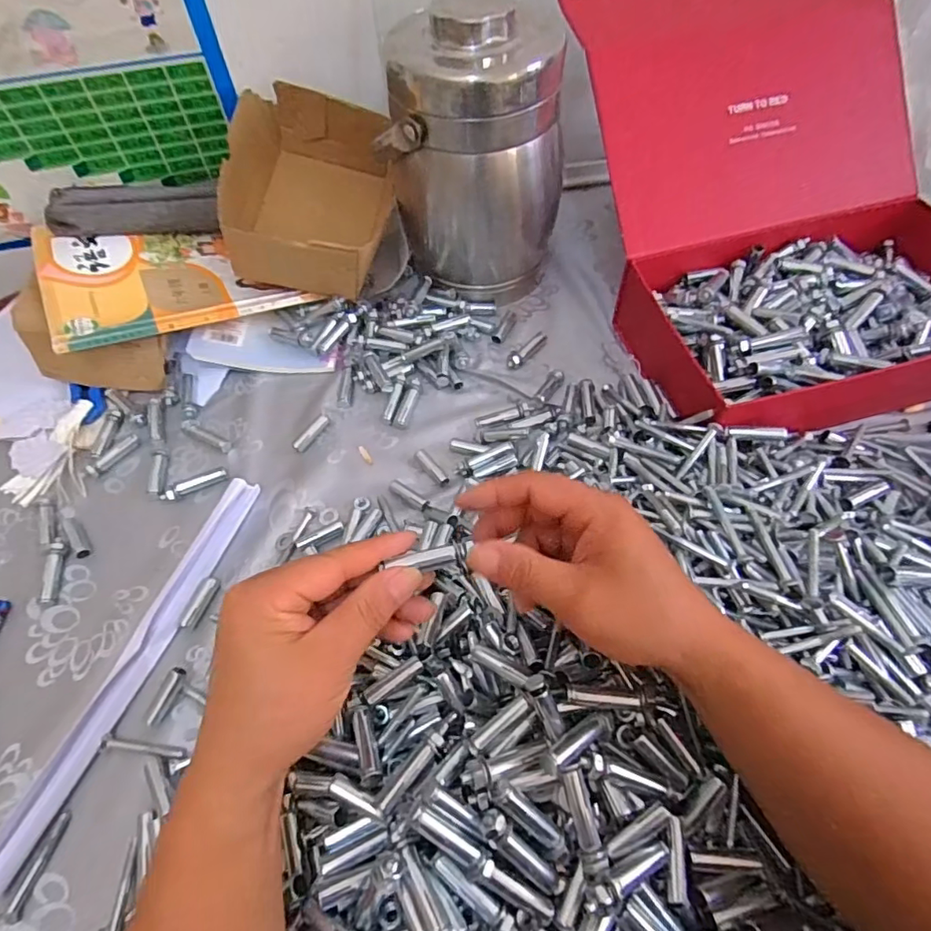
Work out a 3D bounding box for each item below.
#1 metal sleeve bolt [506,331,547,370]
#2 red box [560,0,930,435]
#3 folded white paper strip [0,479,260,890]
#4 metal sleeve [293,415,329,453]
[{"bbox_3d":[0.060,-0.115,0.526,0.012,0.013,0.054,35,66,23],"label":"metal sleeve bolt"},{"bbox_3d":[0.287,-0.233,0.475,0.298,0.193,0.352,-13,58,-4],"label":"red box"},{"bbox_3d":[-0.236,0.135,0.392,0.029,0.013,0.291,15,60,14],"label":"folded white paper strip"},{"bbox_3d":[-0.140,-0.029,0.492,0.008,0.011,0.041,34,66,23],"label":"metal sleeve"}]

